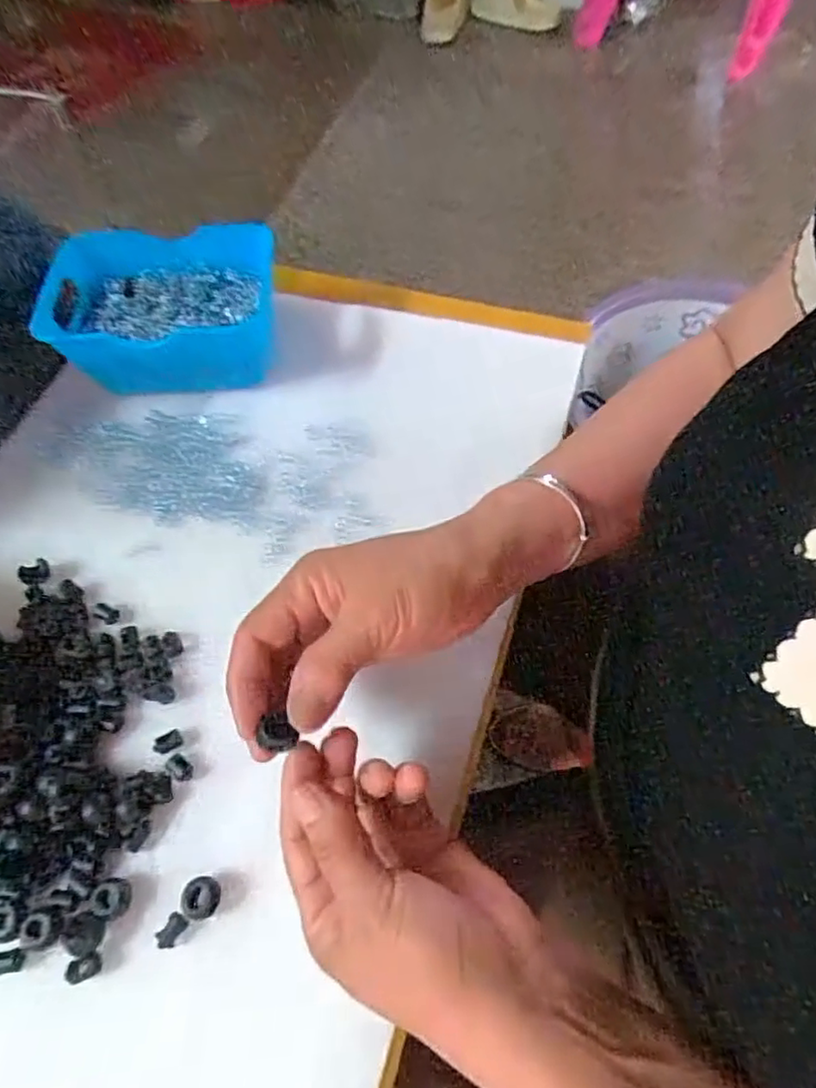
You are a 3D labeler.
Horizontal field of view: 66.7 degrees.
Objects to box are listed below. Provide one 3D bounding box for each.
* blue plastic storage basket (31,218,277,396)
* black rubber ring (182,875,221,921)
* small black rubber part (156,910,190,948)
[{"bbox_3d":[-0.169,-0.164,0.442,0.150,0.064,0.106,-7,61,1],"label":"blue plastic storage basket"},{"bbox_3d":[-0.099,0.169,0.296,0.016,0.009,0.018,-3,62,3],"label":"black rubber ring"},{"bbox_3d":[-0.111,0.181,0.290,0.009,0.005,0.015,29,68,16],"label":"small black rubber part"}]

